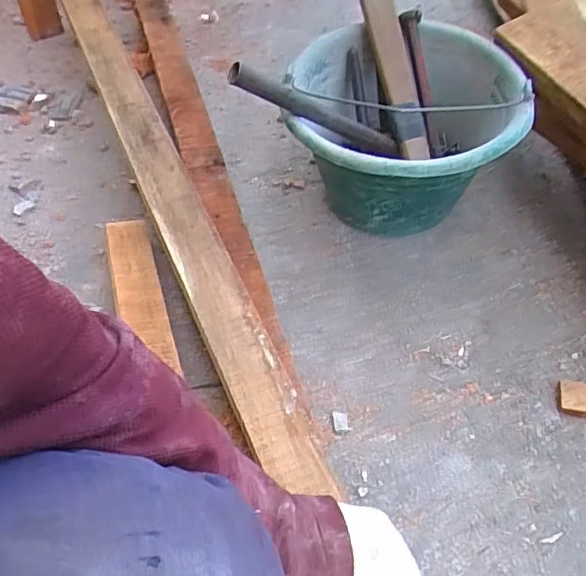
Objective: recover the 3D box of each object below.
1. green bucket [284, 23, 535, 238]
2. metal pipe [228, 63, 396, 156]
[{"bbox_3d":[0.123,-0.162,0.671,0.256,0.170,0.249,0,53,2],"label":"green bucket"},{"bbox_3d":[0.032,-0.186,0.611,0.232,0.026,0.020,12,42,-39],"label":"metal pipe"}]

